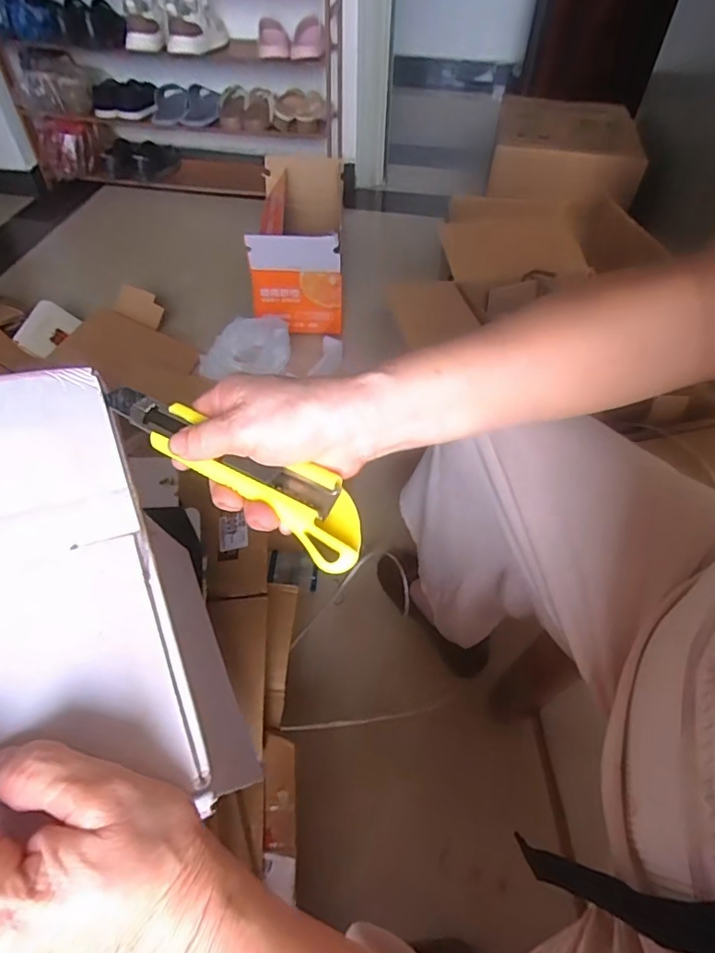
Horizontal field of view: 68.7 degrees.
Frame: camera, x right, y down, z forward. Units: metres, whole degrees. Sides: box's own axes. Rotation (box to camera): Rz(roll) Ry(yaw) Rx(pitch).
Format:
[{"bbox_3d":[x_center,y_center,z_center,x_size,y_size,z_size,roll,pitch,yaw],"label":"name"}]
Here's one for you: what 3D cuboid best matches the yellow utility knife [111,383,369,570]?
[{"bbox_3d":[-0.074,-0.008,0.293,0.183,0.014,0.039,27,55,18],"label":"yellow utility knife"}]

